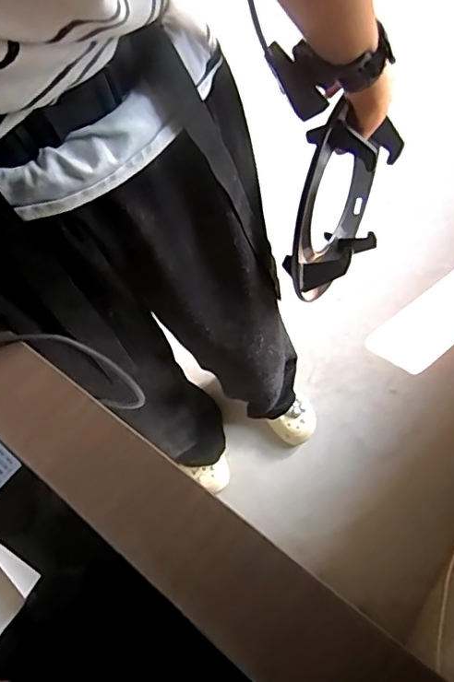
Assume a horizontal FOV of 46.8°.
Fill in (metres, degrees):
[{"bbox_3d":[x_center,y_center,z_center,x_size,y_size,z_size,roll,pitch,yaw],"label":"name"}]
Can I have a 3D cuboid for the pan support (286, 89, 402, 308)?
[{"bbox_3d":[0.130,-0.160,0.605,0.091,0.220,0.223,21,69,10],"label":"pan support"}]

